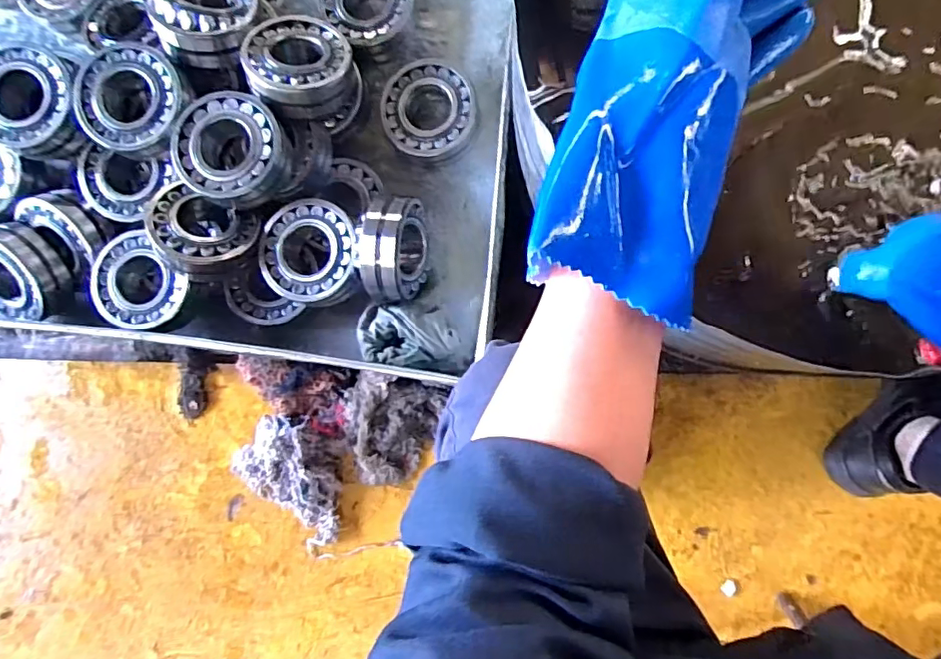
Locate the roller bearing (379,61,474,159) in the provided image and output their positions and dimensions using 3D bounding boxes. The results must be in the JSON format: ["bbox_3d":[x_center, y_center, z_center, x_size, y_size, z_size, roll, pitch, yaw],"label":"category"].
[{"bbox_3d":[-0.048,-0.254,0.667,0.106,0.052,0.115,0,89,4],"label":"roller bearing"}]

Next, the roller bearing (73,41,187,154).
[{"bbox_3d":[-0.348,-0.239,0.580,0.100,0.046,0.108,0,89,4],"label":"roller bearing"}]

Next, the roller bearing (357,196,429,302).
[{"bbox_3d":[-0.084,-0.089,0.626,0.059,0.100,0.111,2,89,4],"label":"roller bearing"}]

